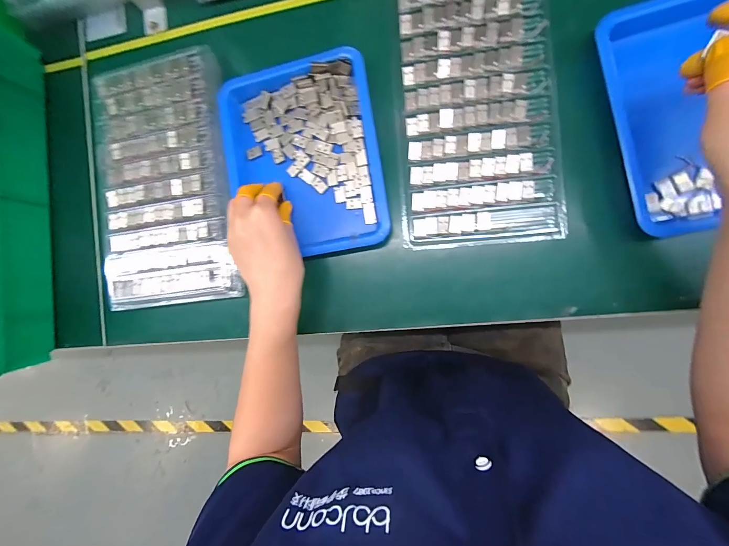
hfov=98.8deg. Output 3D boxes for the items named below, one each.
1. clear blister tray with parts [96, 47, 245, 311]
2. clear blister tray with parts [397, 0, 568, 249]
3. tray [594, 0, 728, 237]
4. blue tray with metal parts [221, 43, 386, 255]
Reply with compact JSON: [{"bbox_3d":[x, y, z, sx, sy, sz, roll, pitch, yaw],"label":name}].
[{"bbox_3d":[-0.244,-0.110,0.386,0.171,0.033,0.295,-6,90,7],"label":"clear blister tray with parts"},{"bbox_3d":[0.116,-0.174,0.330,0.158,0.006,0.287,-4,90,7],"label":"clear blister tray with parts"},{"bbox_3d":[0.321,-0.157,0.289,0.172,0.035,0.218,-14,89,7],"label":"tray"},{"bbox_3d":[-0.071,-0.129,0.354,0.169,0.024,0.214,-9,89,7],"label":"blue tray with metal parts"}]

